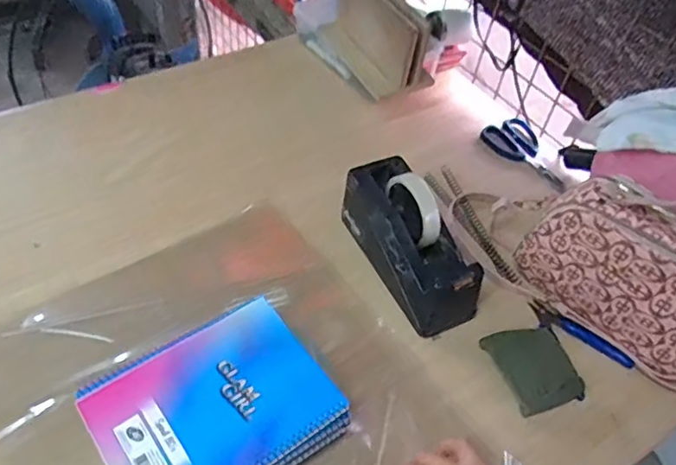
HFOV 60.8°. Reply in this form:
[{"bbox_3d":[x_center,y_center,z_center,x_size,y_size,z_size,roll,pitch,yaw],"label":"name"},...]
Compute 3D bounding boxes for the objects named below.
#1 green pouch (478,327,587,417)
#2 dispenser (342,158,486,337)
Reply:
[{"bbox_3d":[0.209,0.142,0.607,0.082,0.037,0.093,-9,52,-14],"label":"green pouch"},{"bbox_3d":[0.083,0.006,0.666,0.075,0.118,0.199,-18,54,-20],"label":"dispenser"}]

